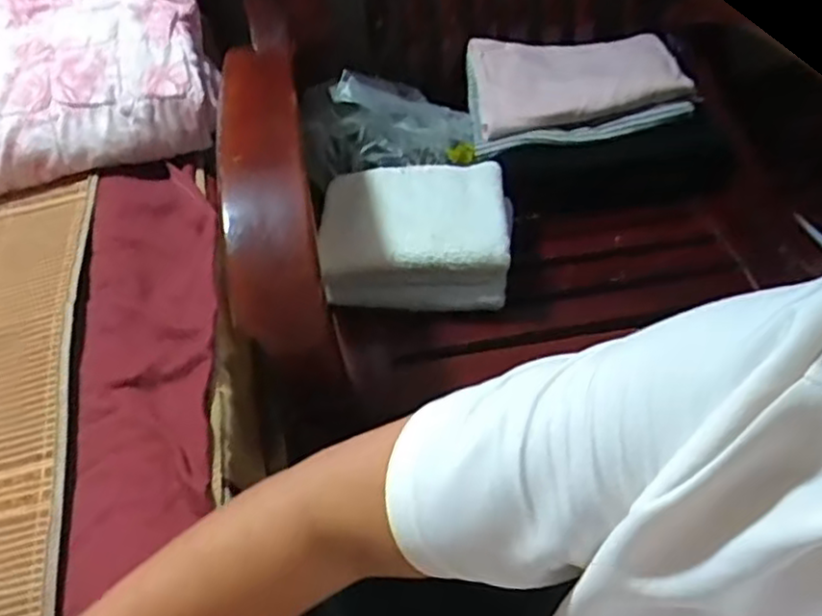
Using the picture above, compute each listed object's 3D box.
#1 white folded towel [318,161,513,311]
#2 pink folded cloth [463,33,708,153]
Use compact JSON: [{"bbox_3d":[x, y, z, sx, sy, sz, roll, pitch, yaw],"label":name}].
[{"bbox_3d":[0.005,-0.090,0.800,0.195,0.069,0.171,1,50,3],"label":"white folded towel"},{"bbox_3d":[0.205,-0.294,0.942,0.268,0.055,0.193,-9,50,-5],"label":"pink folded cloth"}]

